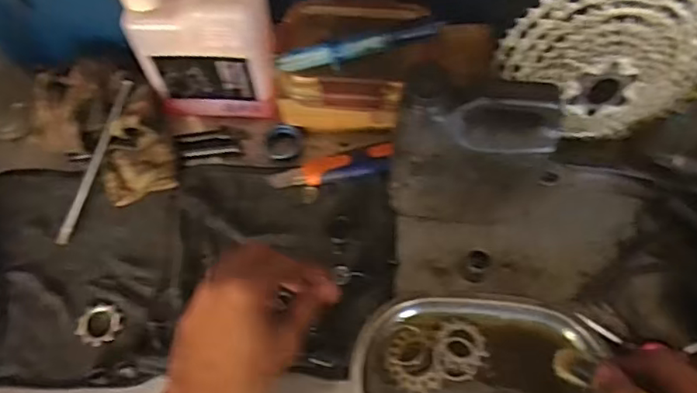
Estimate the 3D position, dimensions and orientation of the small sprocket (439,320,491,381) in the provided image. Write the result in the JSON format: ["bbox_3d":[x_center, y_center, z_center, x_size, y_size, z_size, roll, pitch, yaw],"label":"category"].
[{"bbox_3d":[0.102,0.140,0.546,0.042,0.016,0.048,25,65,13],"label":"small sprocket"}]

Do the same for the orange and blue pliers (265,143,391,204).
[{"bbox_3d":[-0.015,-0.024,0.617,0.127,0.025,0.035,-11,63,-5],"label":"orange and blue pliers"}]

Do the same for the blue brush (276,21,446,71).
[{"bbox_3d":[0.011,-0.131,0.526,0.146,0.017,0.019,-16,63,-8],"label":"blue brush"}]

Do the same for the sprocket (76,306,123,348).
[{"bbox_3d":[-0.233,0.120,0.566,0.039,0.004,0.038,0,62,0],"label":"sprocket"}]

